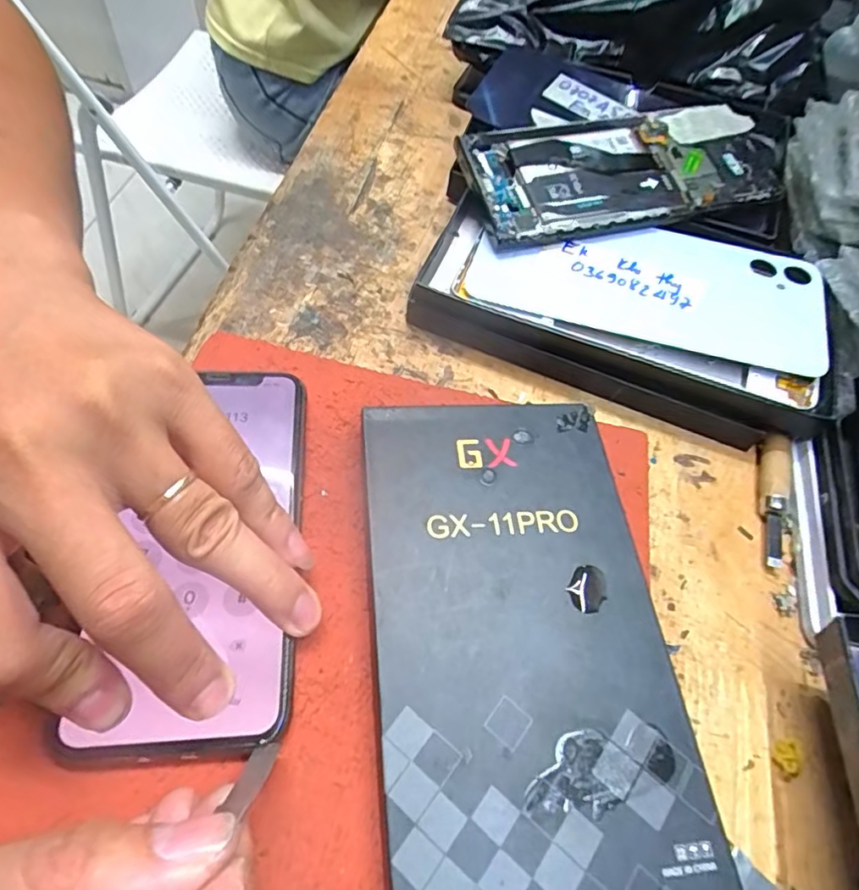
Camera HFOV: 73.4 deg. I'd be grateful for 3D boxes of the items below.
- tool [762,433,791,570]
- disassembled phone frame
[{"bbox_3d":[0.148,0.024,0.244,0.011,0.012,0.059,14,57,3],"label":"tool"},{"bbox_3d":[0.105,-0.148,0.303,0.162,0.011,0.080,-14,74,-5],"label":"disassembled phone frame"}]

